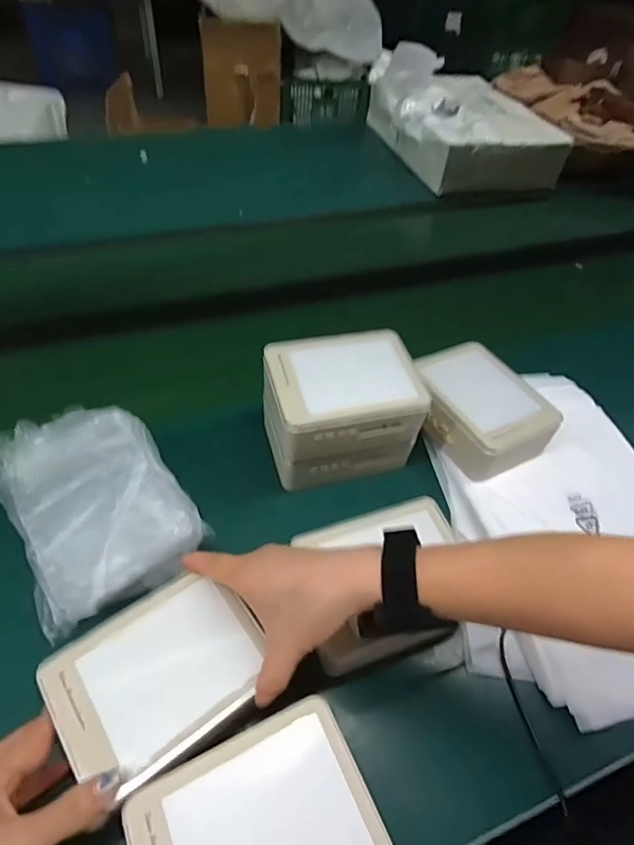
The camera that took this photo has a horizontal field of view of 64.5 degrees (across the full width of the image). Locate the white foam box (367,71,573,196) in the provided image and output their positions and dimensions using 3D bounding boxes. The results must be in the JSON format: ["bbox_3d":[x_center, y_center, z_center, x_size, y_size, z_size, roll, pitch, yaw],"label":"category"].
[{"bbox_3d":[0.306,-0.640,1.088,0.301,0.111,0.377,-11,51,-15],"label":"white foam box"}]

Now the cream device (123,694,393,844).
[{"bbox_3d":[-0.035,0.250,0.306,0.137,0.013,0.106,-19,54,-21],"label":"cream device"}]

